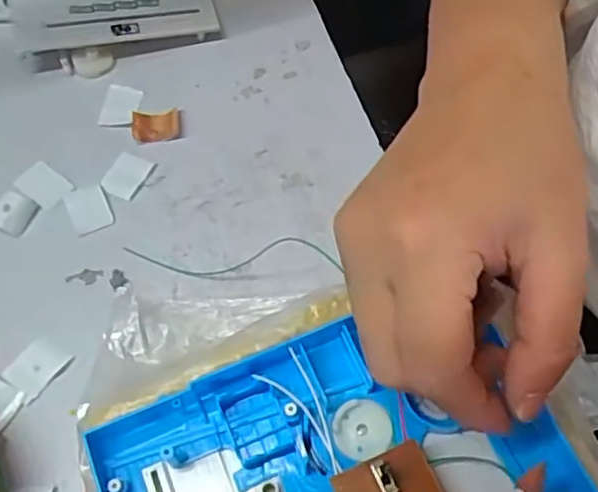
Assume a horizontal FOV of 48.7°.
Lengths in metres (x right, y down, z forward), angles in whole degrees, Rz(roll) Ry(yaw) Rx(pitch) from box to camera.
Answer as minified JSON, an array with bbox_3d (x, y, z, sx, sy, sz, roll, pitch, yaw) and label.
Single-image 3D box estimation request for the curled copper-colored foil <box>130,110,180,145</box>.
[{"bbox_3d":[-0.081,-0.068,0.373,0.026,0.005,0.020,-7,60,-4],"label":"curled copper-colored foil"}]

